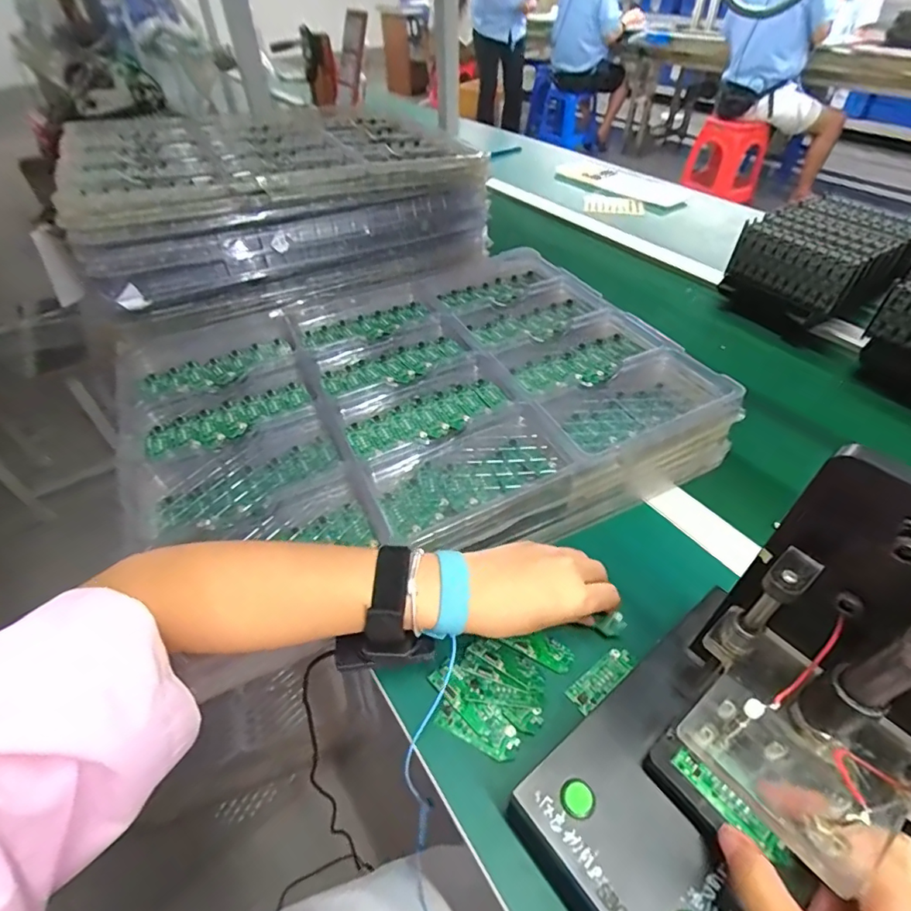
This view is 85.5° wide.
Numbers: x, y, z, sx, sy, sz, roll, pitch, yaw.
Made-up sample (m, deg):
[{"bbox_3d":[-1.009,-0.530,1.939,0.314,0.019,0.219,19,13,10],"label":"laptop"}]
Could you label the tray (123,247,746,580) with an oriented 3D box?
[{"bbox_3d":[-0.050,-0.067,0.534,0.540,0.064,0.441,-20,47,-18],"label":"tray"}]

